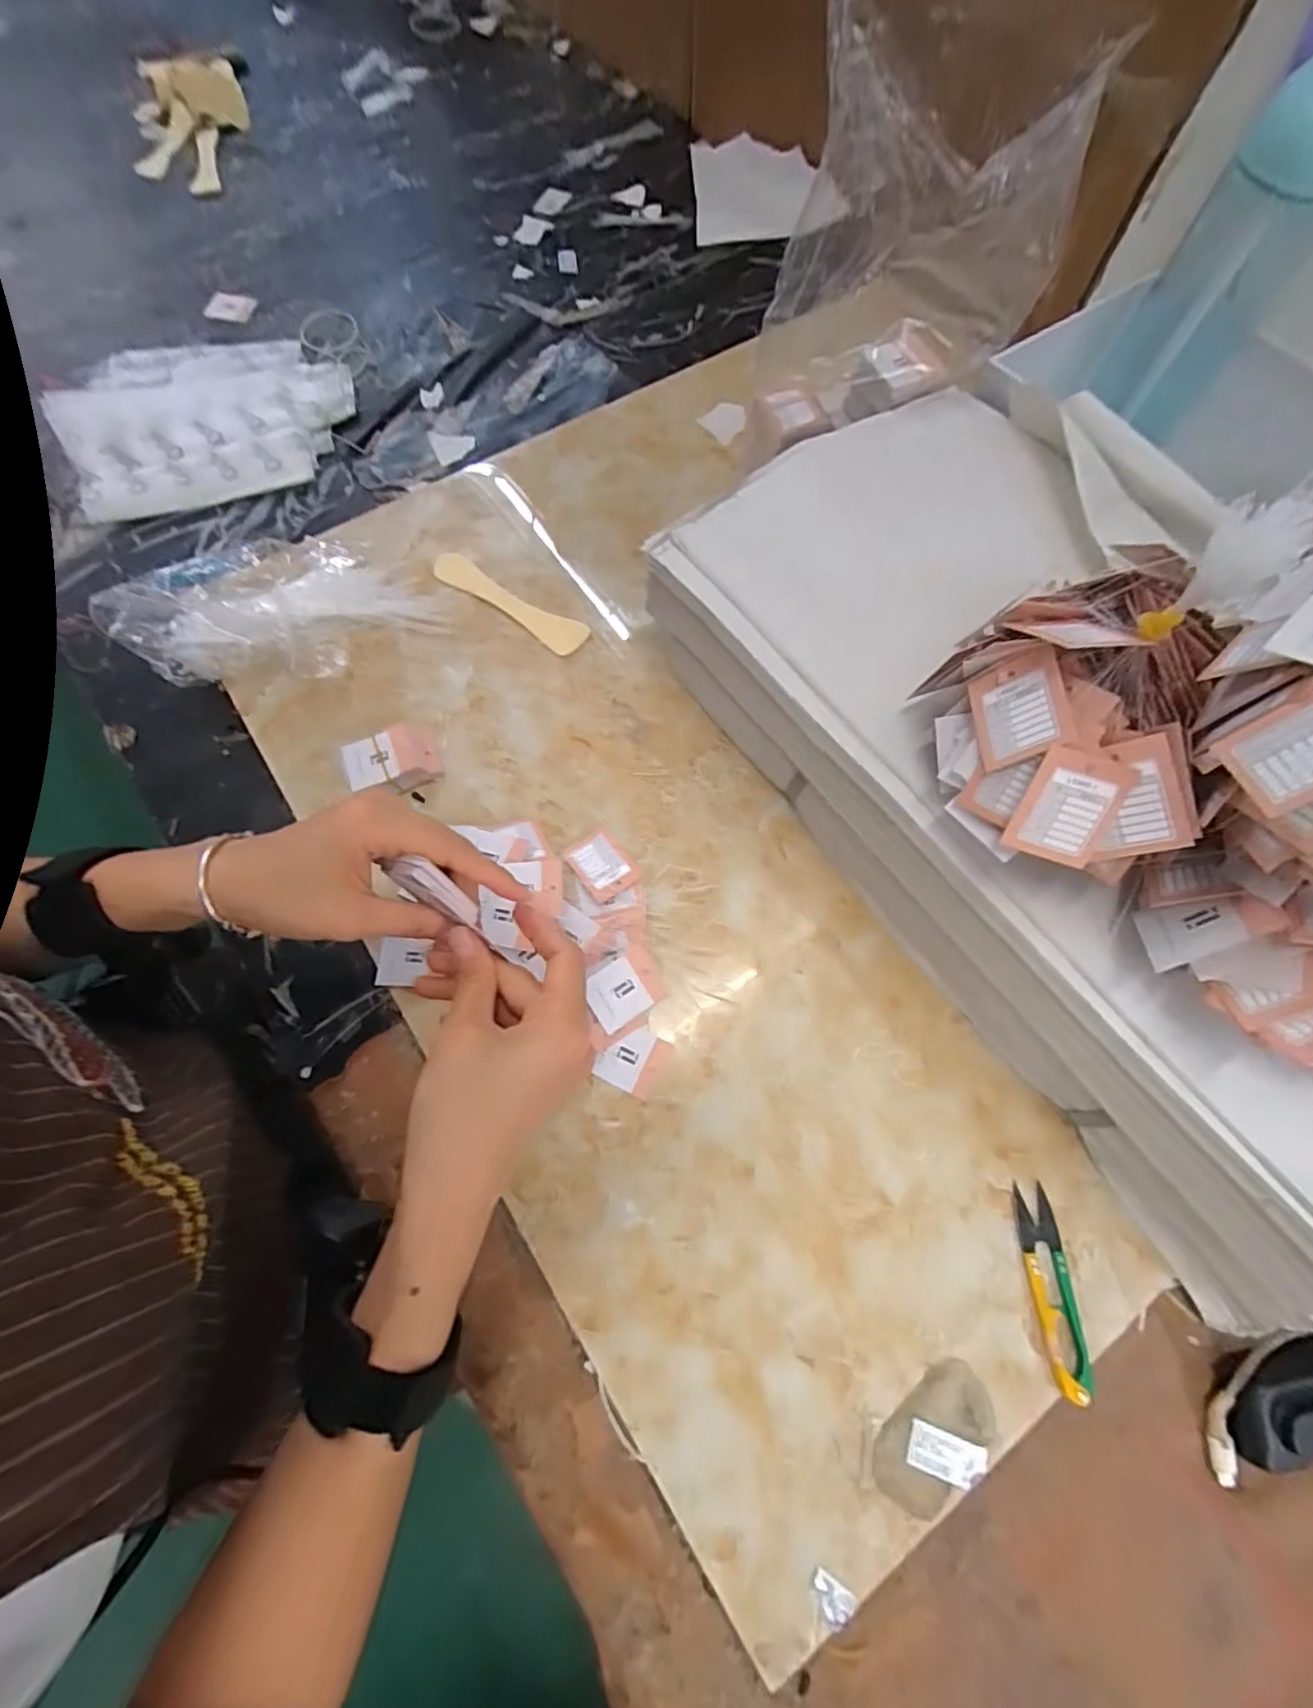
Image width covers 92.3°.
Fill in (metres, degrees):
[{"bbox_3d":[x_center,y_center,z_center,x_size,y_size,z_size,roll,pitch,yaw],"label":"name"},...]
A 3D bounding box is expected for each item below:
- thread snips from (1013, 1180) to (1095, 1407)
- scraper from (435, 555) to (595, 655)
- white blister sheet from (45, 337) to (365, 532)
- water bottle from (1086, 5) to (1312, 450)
[{"bbox_3d":[0.226,0.247,0.359,0.022,0.009,0.101,-3,70,-2],"label":"thread snips"},{"bbox_3d":[-0.127,-0.213,0.535,0.155,0.007,0.032,33,73,10],"label":"scraper"},{"bbox_3d":[-0.433,-0.440,0.618,0.252,0.030,0.255,-12,66,-7],"label":"white blister sheet"},{"bbox_3d":[0.408,-0.432,0.428,0.088,0.249,0.071,34,72,11],"label":"water bottle"}]

